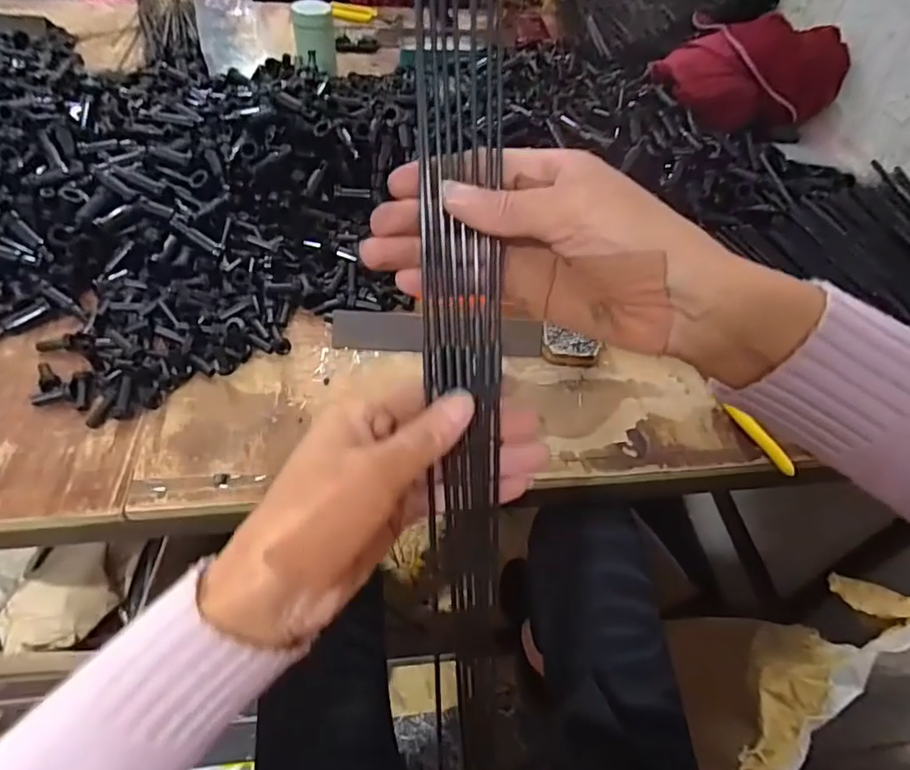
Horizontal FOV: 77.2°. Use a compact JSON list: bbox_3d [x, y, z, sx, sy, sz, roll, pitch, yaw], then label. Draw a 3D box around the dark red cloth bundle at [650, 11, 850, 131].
[{"bbox_3d":[0.425,-0.462,0.823,0.249,0.093,0.142,27,53,17],"label":"dark red cloth bundle"}]

